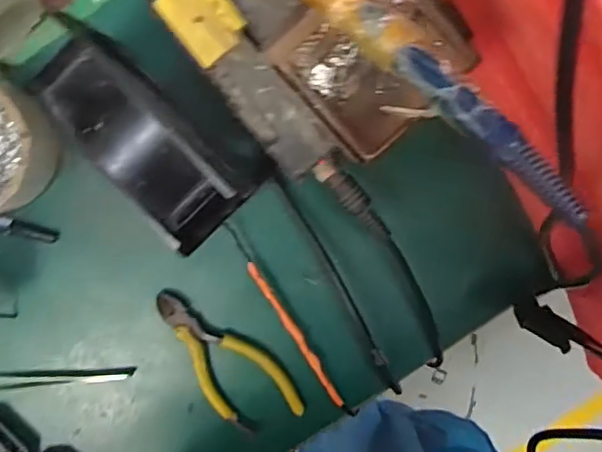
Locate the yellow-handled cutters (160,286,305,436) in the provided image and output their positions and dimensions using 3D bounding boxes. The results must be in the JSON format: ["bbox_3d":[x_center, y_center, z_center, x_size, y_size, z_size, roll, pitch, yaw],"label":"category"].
[{"bbox_3d":[-0.053,0.092,0.398,0.048,0.009,0.121,-43,96,5],"label":"yellow-handled cutters"}]

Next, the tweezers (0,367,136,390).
[{"bbox_3d":[-0.165,0.103,0.401,0.105,0.006,0.011,-5,98,0],"label":"tweezers"}]

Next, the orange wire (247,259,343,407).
[{"bbox_3d":[-0.003,0.072,0.389,0.007,0.009,0.113,-30,97,4],"label":"orange wire"}]

